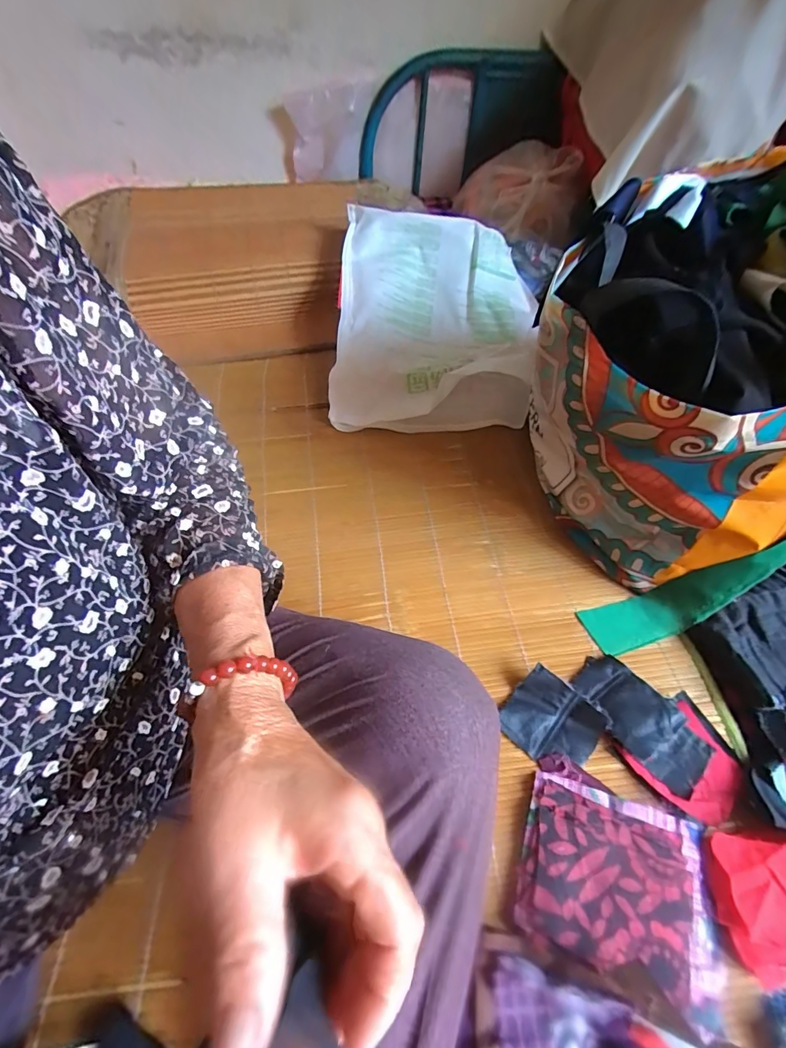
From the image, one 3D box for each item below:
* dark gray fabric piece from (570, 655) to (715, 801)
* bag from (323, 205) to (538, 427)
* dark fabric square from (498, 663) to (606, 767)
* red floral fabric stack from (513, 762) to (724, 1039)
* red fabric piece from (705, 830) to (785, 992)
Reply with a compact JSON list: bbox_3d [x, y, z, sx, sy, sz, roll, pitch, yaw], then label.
[{"bbox_3d":[0.212,0.168,0.371,0.059,0.017,0.111,-35,65,-22],"label":"dark gray fabric piece"},{"bbox_3d":[0.067,-0.292,0.615,0.291,0.132,0.343,4,60,4],"label":"bag"},{"bbox_3d":[0.138,0.173,0.377,0.075,0.018,0.066,36,63,19],"label":"dark fabric square"},{"bbox_3d":[0.164,0.255,0.312,0.131,0.019,0.113,21,59,11],"label":"red floral fabric stack"},{"bbox_3d":[0.269,0.257,0.288,0.089,0.018,0.078,-3,57,1],"label":"red fabric piece"}]

